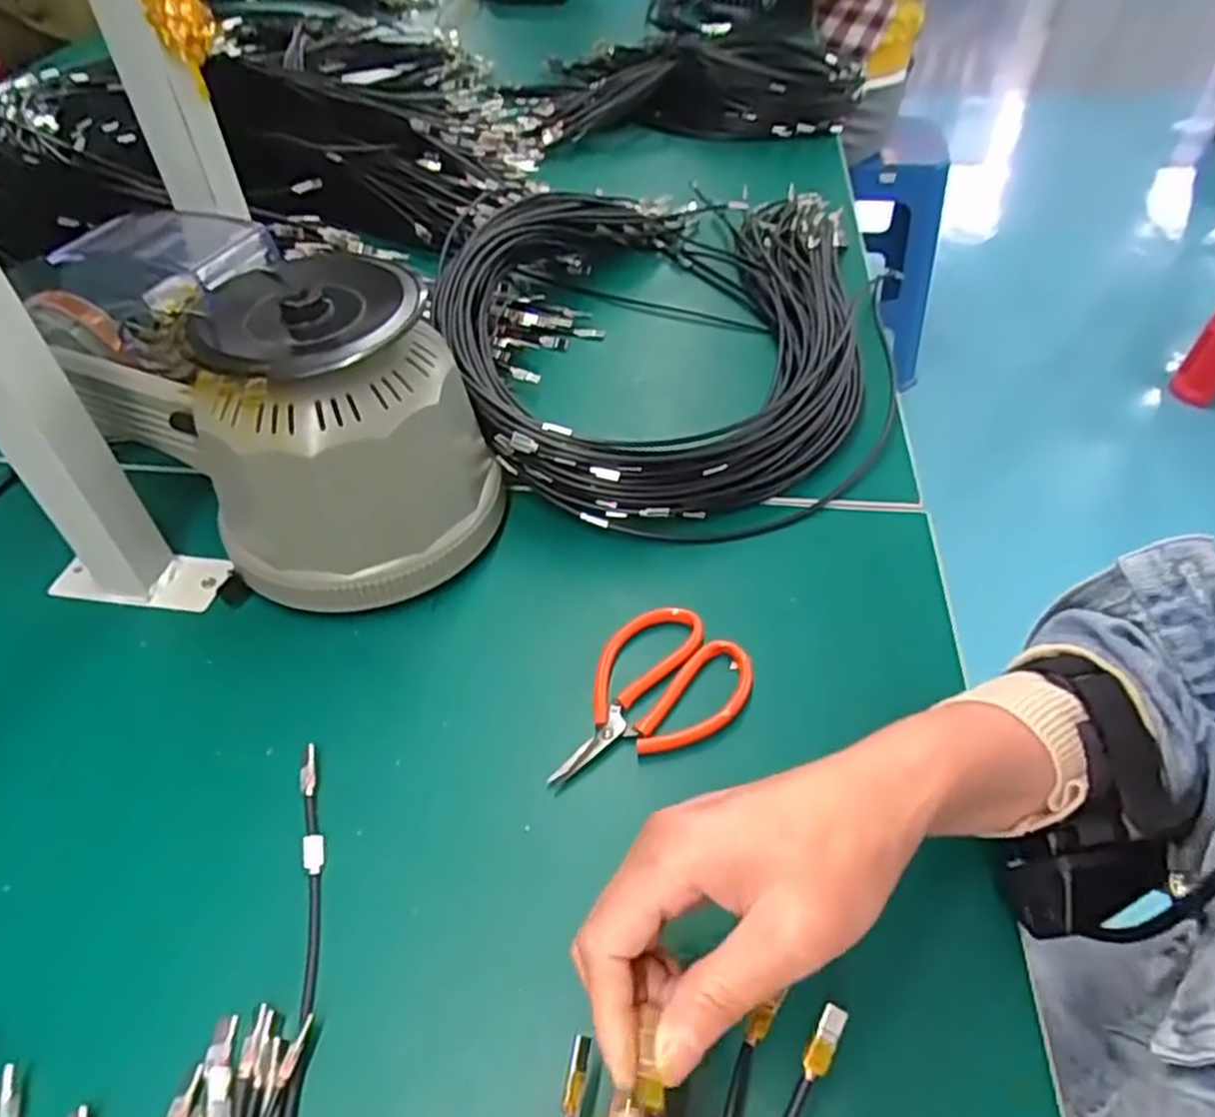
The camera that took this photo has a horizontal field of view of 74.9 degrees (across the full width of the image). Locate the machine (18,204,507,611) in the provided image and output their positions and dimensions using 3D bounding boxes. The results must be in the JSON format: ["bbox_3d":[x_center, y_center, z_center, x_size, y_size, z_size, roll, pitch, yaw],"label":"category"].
[{"bbox_3d":[-0.193,-0.089,0.455,0.254,0.156,0.150,31,55,27],"label":"machine"}]

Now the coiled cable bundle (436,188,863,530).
[{"bbox_3d":[0.046,-0.203,0.601,0.279,0.084,0.451,4,47,5],"label":"coiled cable bundle"}]

